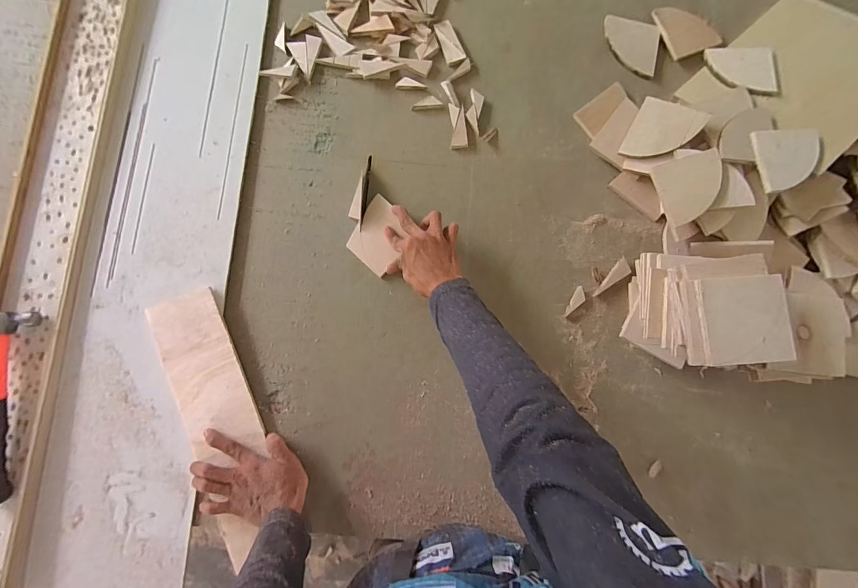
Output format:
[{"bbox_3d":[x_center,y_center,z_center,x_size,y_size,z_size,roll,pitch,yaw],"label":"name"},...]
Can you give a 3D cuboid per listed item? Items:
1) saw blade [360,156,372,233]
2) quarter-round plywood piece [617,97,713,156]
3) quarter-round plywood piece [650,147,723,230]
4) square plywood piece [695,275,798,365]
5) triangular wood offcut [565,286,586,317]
[{"bbox_3d":[-0.107,-0.170,0.609,0.010,0.013,0.131,6,84,-3],"label":"saw blade"},{"bbox_3d":[0.373,-0.258,0.585,0.094,0.008,0.092,28,98,18],"label":"quarter-round plywood piece"},{"bbox_3d":[0.397,-0.161,0.552,0.092,0.011,0.097,-16,80,9],"label":"quarter-round plywood piece"},{"bbox_3d":[0.370,0.030,0.429,0.103,0.008,0.100,-4,82,-1],"label":"square plywood piece"},{"bbox_3d":[0.241,0.014,0.601,0.019,0.004,0.052,32,90,14],"label":"triangular wood offcut"}]

